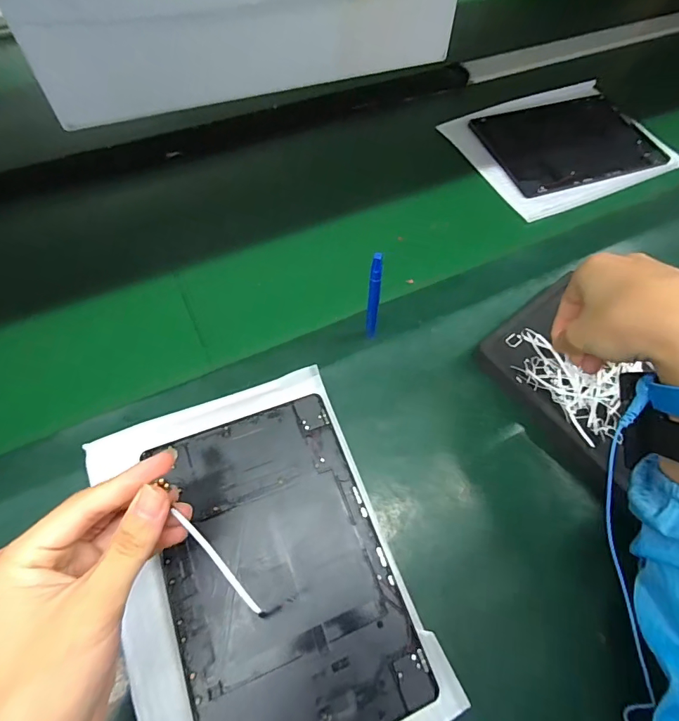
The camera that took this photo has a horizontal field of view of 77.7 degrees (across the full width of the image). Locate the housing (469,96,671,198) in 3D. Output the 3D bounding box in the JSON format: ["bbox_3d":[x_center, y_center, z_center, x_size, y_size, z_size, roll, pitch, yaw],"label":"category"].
[{"bbox_3d":[0.322,-0.303,0.584,0.239,0.006,0.159,-16,65,-14],"label":"housing"}]

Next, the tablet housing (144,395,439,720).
[{"bbox_3d":[-0.046,0.153,0.316,0.153,0.007,0.235,-18,66,-14],"label":"tablet housing"}]

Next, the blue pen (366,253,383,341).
[{"bbox_3d":[0.030,-0.050,0.366,0.014,0.122,0.011,15,63,4],"label":"blue pen"}]

